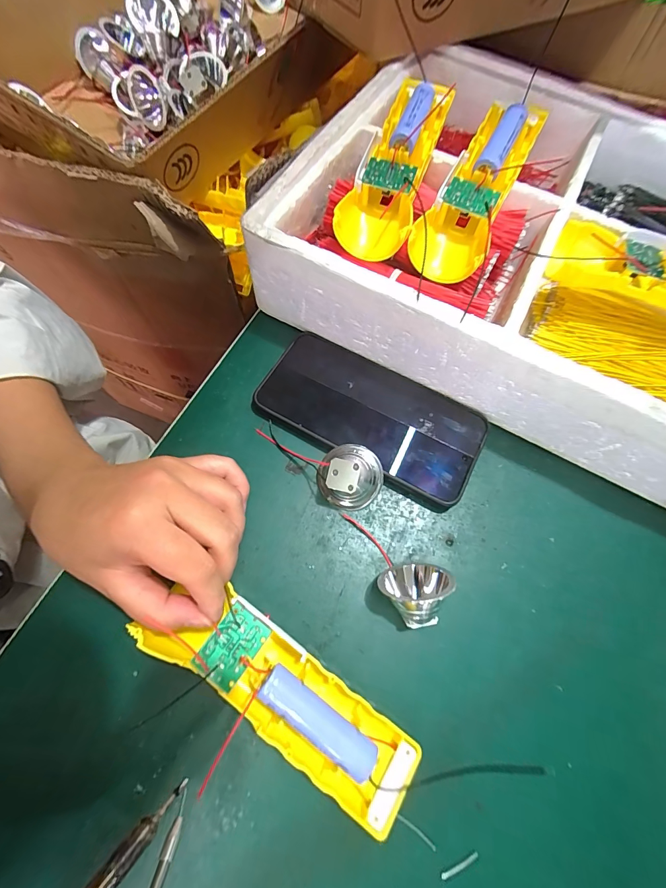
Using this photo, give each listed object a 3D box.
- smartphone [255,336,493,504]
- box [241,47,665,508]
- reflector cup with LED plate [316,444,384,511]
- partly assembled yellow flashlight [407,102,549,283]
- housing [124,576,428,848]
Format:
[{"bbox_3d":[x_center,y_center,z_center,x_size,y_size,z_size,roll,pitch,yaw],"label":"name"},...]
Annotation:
[{"bbox_3d":[0.029,-0.024,0.279,0.164,0.013,0.081,28,69,8],"label":"smartphone"},{"bbox_3d":[0.172,-0.167,0.303,0.375,0.092,0.309,28,69,8],"label":"box"},{"bbox_3d":[0.012,0.023,0.247,0.044,0.026,0.044,0,88,3],"label":"reflector cup with LED plate"},{"bbox_3d":[0.108,-0.189,0.268,0.050,0.035,0.157,27,82,8],"label":"partly assembled yellow flashlight"},{"bbox_3d":[-0.026,0.131,0.193,0.157,0.022,0.045,35,70,4],"label":"housing"}]

